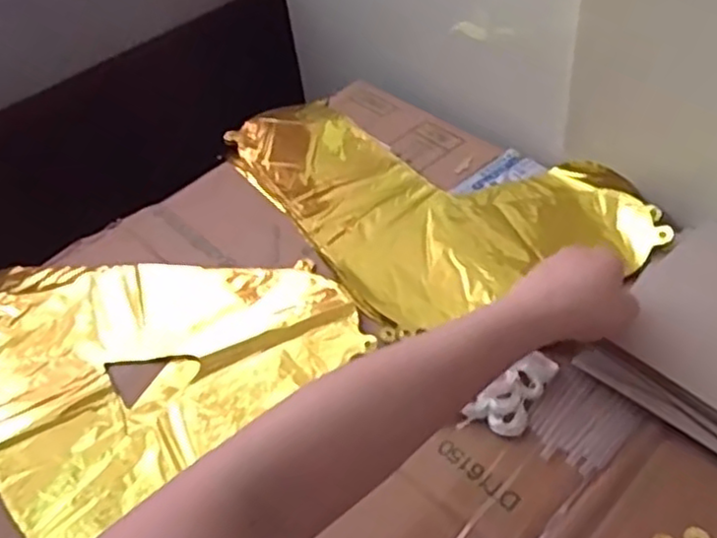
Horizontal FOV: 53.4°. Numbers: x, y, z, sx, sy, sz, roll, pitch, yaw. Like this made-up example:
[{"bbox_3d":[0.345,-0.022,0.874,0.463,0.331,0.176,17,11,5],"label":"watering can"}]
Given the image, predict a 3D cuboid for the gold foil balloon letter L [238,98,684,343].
[{"bbox_3d":[0.062,-0.083,0.683,0.257,0.024,0.383,-28,50,-18],"label":"gold foil balloon letter L"}]

